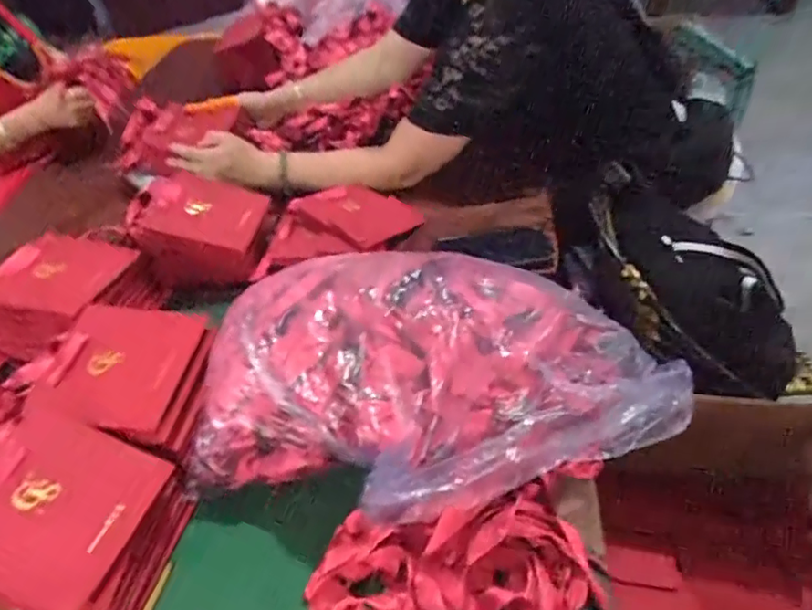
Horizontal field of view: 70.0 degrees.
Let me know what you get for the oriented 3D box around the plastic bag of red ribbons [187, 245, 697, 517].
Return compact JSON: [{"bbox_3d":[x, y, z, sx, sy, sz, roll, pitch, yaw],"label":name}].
[{"bbox_3d":[0.025,0.070,0.532,0.464,0.143,0.215,-3,43,5],"label":"plastic bag of red ribbons"}]

